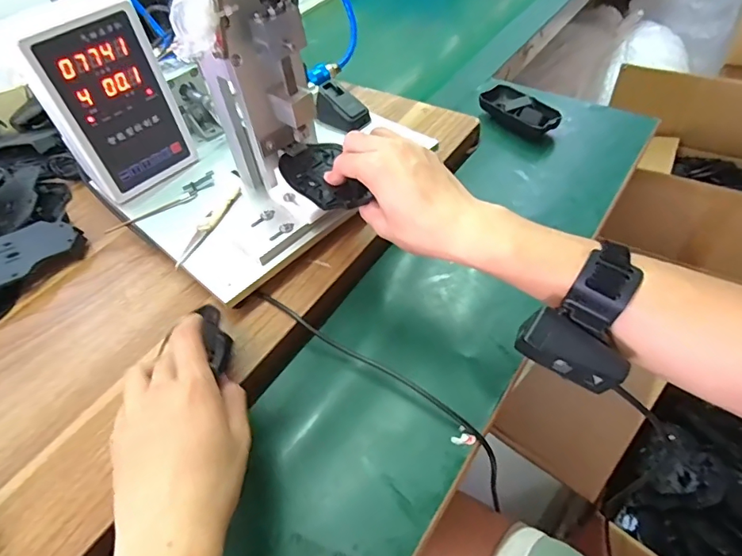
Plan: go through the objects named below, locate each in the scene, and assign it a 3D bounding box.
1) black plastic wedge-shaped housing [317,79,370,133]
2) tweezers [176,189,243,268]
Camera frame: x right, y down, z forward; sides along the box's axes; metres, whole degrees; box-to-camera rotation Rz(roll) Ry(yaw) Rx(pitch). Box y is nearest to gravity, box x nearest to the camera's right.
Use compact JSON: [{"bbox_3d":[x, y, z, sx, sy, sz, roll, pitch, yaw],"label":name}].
[{"bbox_3d":[-0.036,-0.209,0.578,0.059,0.035,0.038,29,58,26],"label":"black plastic wedge-shaped housing"},{"bbox_3d":[-0.165,-0.055,0.486,0.016,0.006,0.113,19,54,20],"label":"tweezers"}]

